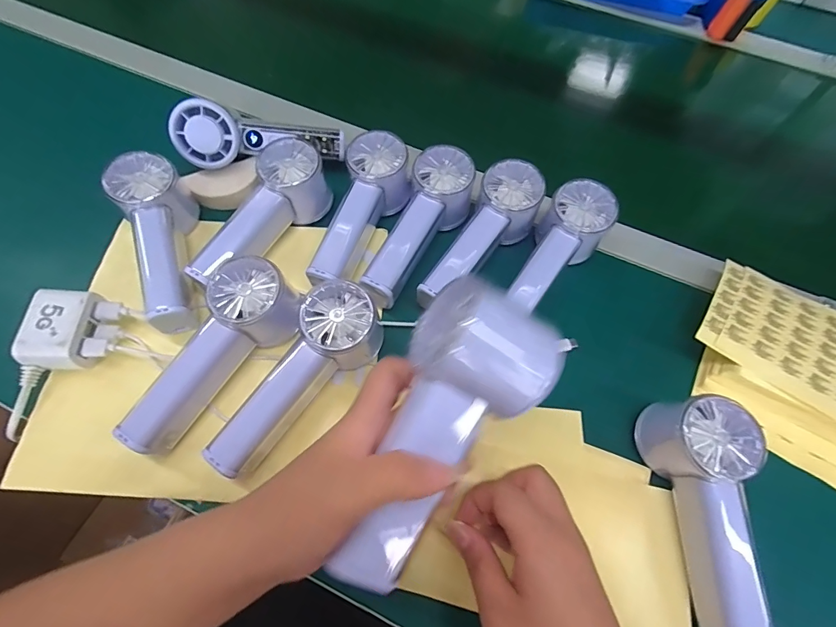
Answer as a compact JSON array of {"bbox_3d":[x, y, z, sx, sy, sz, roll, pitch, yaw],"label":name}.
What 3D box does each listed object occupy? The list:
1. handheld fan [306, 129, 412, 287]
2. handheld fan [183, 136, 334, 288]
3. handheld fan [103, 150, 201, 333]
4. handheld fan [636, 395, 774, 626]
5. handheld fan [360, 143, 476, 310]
[{"bbox_3d":[-0.048,-0.087,0.355,0.058,0.051,0.150,15,63,4],"label":"handheld fan"},{"bbox_3d":[-0.140,-0.084,0.351,0.050,0.053,0.147,31,65,11],"label":"handheld fan"},{"bbox_3d":[-0.210,-0.060,0.334,0.053,0.052,0.152,-21,67,-14],"label":"handheld fan"},{"bbox_3d":[0.198,0.134,0.266,0.049,0.060,0.149,0,63,-4],"label":"handheld fan"},{"bbox_3d":[0.002,-0.075,0.348,0.051,0.046,0.149,24,64,8],"label":"handheld fan"}]

